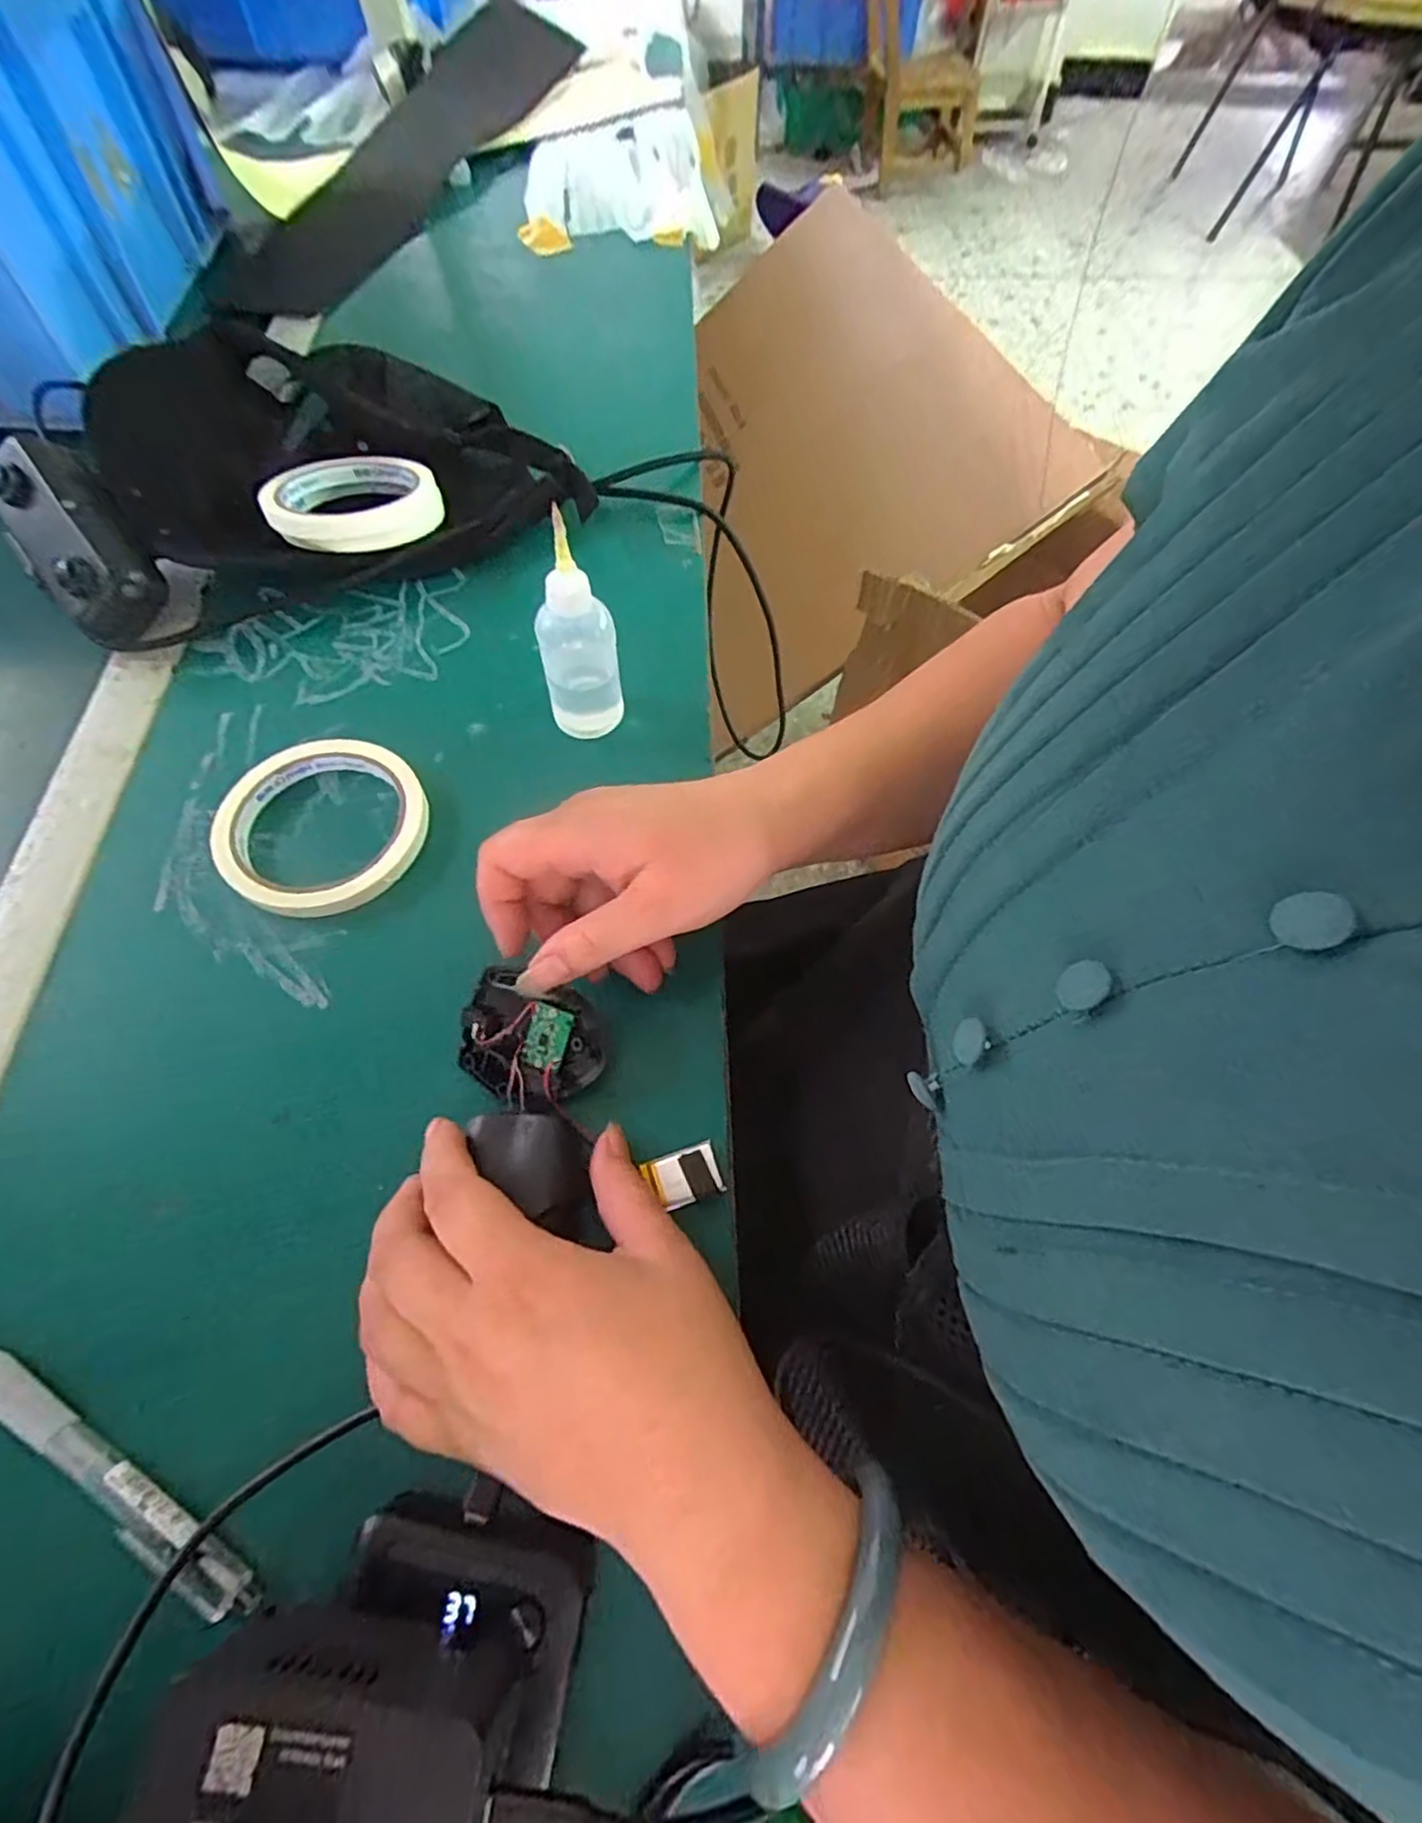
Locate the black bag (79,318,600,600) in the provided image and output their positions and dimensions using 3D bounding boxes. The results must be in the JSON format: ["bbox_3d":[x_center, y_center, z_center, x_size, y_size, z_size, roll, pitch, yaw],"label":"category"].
[{"bbox_3d":[-0.215,-0.277,0.431,0.261,0.078,0.159,-12,64,-9],"label":"black bag"}]

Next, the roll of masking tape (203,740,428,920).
[{"bbox_3d":[-0.187,-0.043,0.342,0.093,0.017,0.093,1,63,-2],"label":"roll of masking tape"}]

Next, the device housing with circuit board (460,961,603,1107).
[{"bbox_3d":[-0.074,0.054,0.294,0.058,0.013,0.050,26,90,1],"label":"device housing with circuit board"}]

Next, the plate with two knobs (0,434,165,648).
[{"bbox_3d":[-0.342,-0.201,0.377,0.053,0.028,0.106,-33,97,-18],"label":"plate with two knobs"}]

